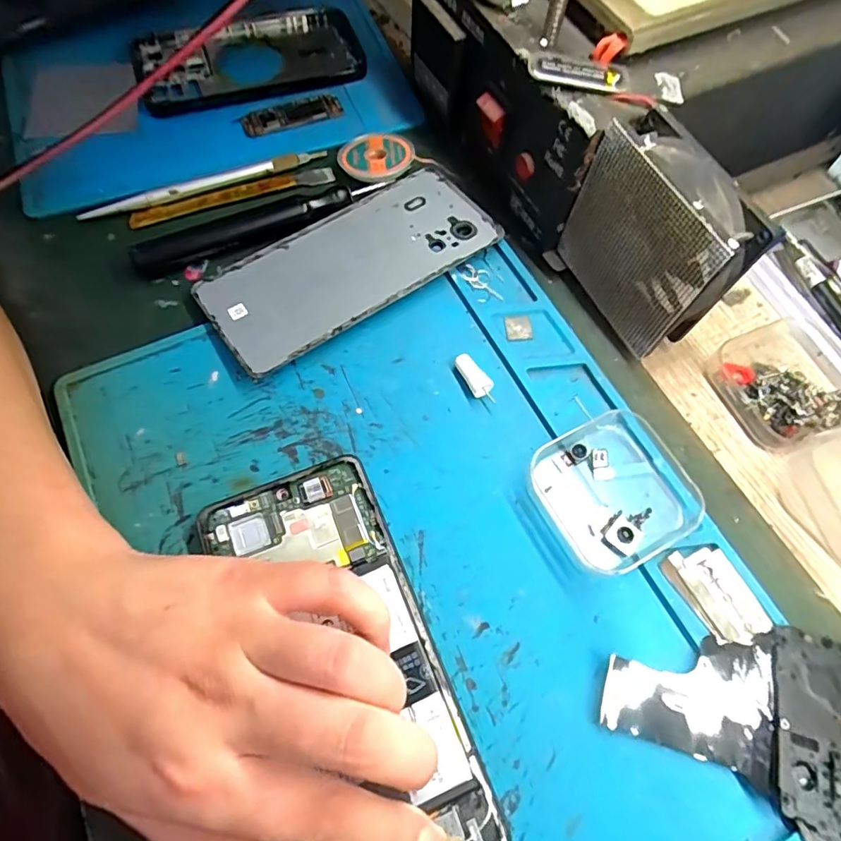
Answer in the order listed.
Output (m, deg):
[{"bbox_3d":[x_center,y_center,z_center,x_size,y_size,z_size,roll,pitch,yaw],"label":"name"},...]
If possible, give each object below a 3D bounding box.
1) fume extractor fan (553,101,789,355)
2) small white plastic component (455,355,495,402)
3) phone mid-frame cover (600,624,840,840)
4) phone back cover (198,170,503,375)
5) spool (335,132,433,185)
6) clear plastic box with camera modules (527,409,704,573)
[{"bbox_3d":[0.107,-0.081,0.252,0.026,0.086,0.078,-27,69,-13],"label":"fume extractor fan"},{"bbox_3d":[0.027,-0.021,0.266,0.010,0.010,0.027,-26,68,-12],"label":"small white plastic component"},{"bbox_3d":[0.127,0.112,0.209,0.106,0.010,0.066,16,66,6],"label":"phone mid-frame cover"},{"bbox_3d":[-0.036,-0.086,0.290,0.158,0.010,0.070,-32,70,-15],"label":"phone back cover"},{"bbox_3d":[-0.025,-0.158,0.317,0.048,0.008,0.039,-23,68,-11],"label":"spool"},{"bbox_3d":[0.090,0.030,0.243,0.067,0.015,0.063,-26,69,-13],"label":"clear plastic box with camera modules"}]

